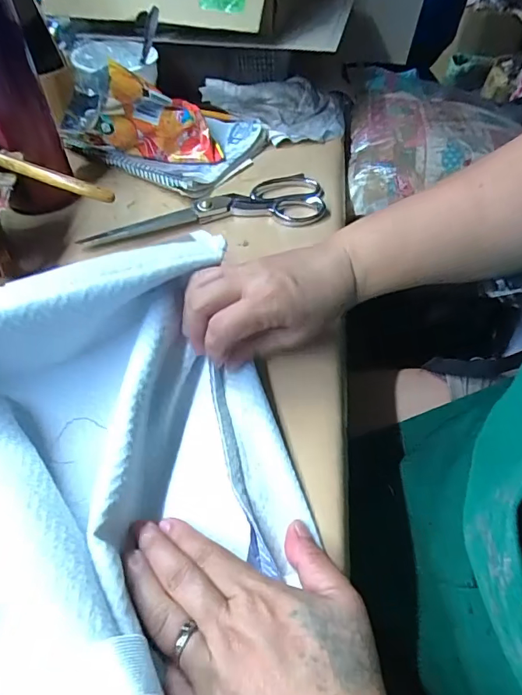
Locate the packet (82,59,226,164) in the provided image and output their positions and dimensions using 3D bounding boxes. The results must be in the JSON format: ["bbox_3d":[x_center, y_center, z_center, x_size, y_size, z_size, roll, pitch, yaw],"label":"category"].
[{"bbox_3d":[-0.116,-0.242,0.481,0.132,0.101,0.035,-9,51,-6],"label":"packet"}]

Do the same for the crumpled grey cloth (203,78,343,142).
[{"bbox_3d":[0.022,-0.297,0.558,0.182,0.050,0.100,4,49,-12],"label":"crumpled grey cloth"}]

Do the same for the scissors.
[{"bbox_3d":[-0.050,-0.142,0.452,0.233,0.013,0.069,-8,51,-5],"label":"scissors"}]

